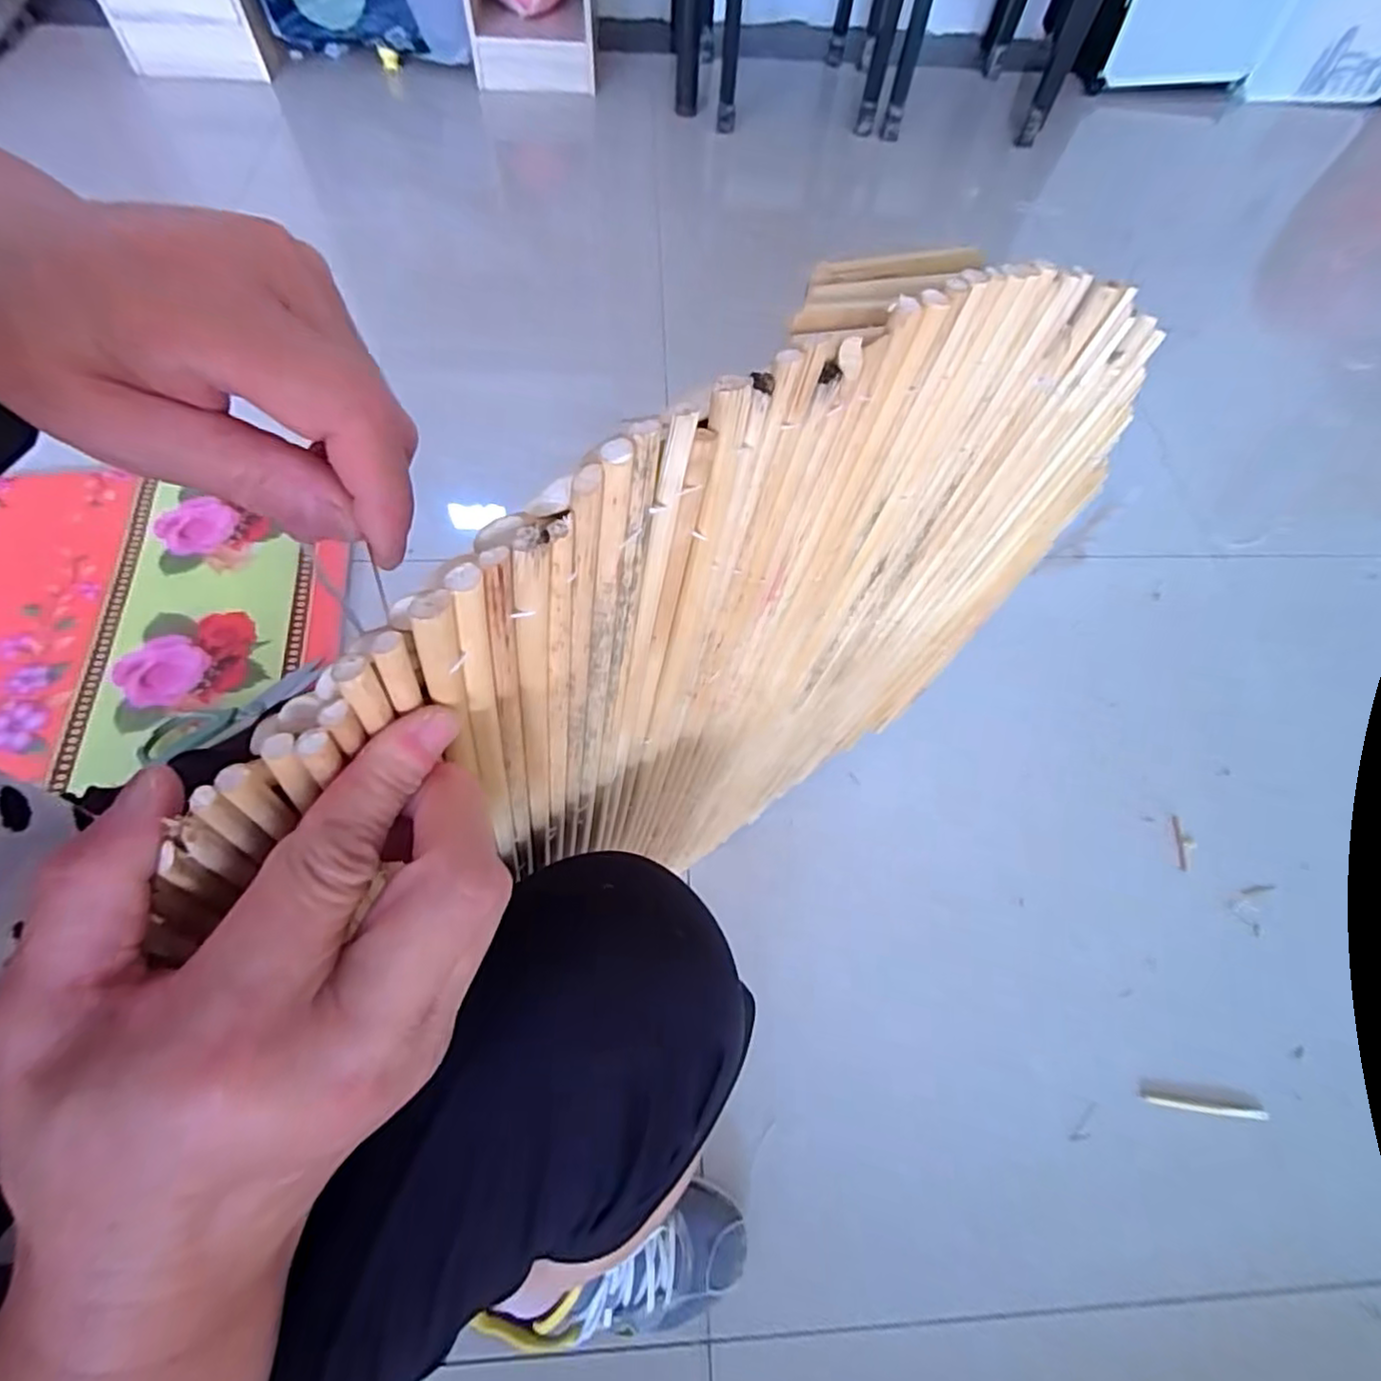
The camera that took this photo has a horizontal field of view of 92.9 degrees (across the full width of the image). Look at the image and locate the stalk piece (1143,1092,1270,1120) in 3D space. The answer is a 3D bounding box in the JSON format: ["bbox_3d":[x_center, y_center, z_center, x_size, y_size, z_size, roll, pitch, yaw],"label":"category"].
[{"bbox_3d":[0.484,0.391,0.615,0.114,0.004,0.011,8,62,1],"label":"stalk piece"}]

